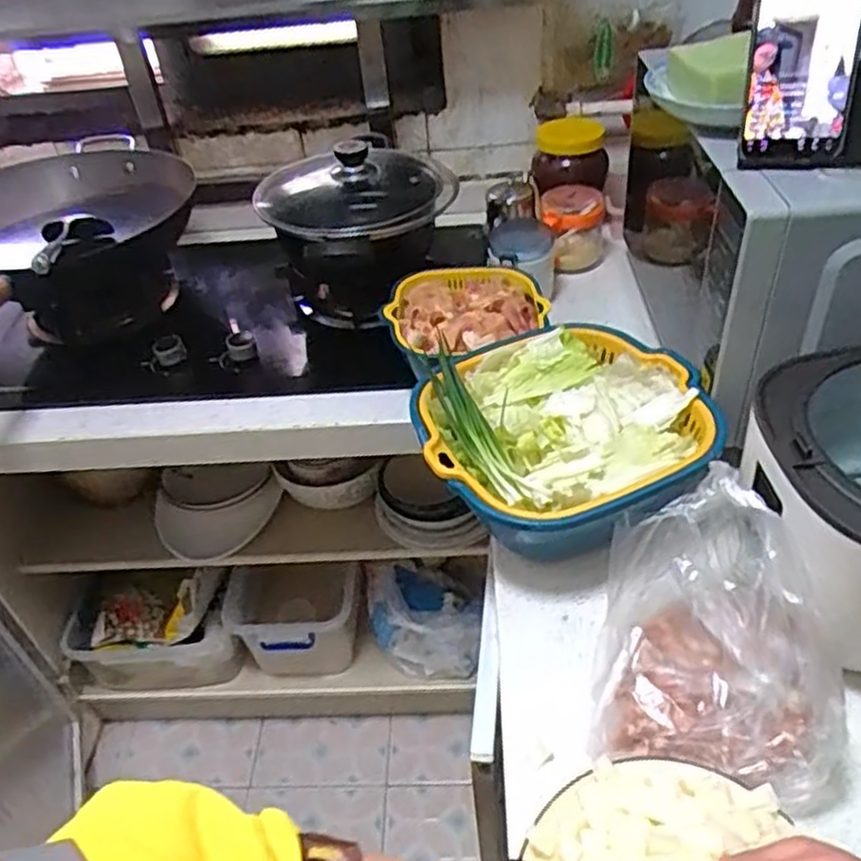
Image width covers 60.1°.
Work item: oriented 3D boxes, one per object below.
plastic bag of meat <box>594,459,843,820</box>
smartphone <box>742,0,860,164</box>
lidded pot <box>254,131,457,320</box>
[{"bbox_3d":[0.210,0.143,0.527,0.171,0.135,0.174,9,45,18],"label":"plastic bag of meat"},{"bbox_3d":[0.285,-0.287,0.565,0.076,0.156,0.010,5,32,19],"label":"smartphone"},{"bbox_3d":[-0.086,-0.276,1.002,0.237,0.210,0.228,-4,42,4],"label":"lidded pot"}]

